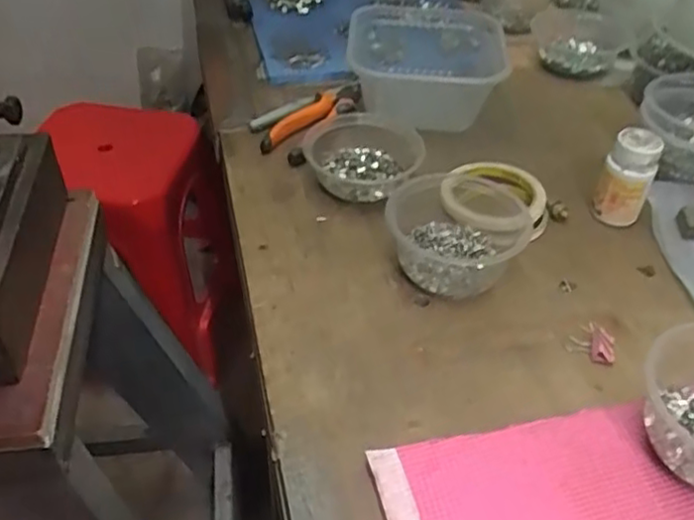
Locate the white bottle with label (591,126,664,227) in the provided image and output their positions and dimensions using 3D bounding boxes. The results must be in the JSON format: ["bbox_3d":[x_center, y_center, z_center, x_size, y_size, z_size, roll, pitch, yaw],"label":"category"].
[{"bbox_3d":[0.256,-0.074,0.623,0.045,0.087,0.037,20,45,19],"label":"white bottle with label"}]

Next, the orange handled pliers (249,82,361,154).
[{"bbox_3d":[-0.040,-0.165,0.744,0.144,0.016,0.051,-21,48,-24],"label":"orange handled pliers"}]

